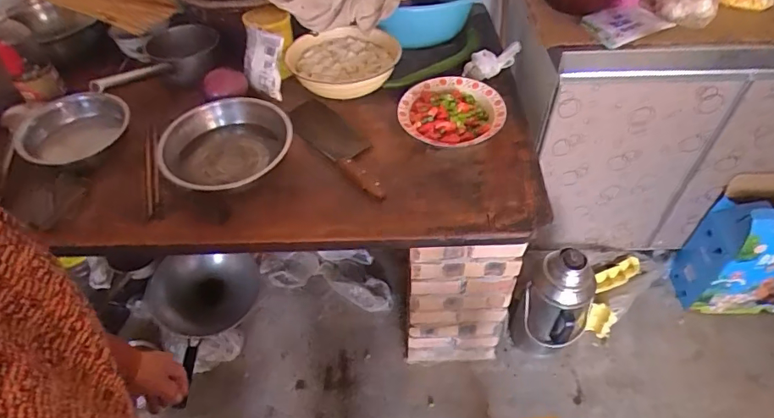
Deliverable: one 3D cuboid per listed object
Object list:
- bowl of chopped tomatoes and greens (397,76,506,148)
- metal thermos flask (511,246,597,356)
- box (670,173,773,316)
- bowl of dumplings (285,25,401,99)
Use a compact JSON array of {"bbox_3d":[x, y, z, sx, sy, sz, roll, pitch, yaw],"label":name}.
[{"bbox_3d":[0.132,-0.207,0.990,0.207,0.046,0.192,-1,48,1],"label":"bowl of chopped tomatoes and greens"},{"bbox_3d":[0.411,0.255,1.225,0.175,0.368,0.134,20,52,22],"label":"metal thermos flask"},{"bbox_3d":[1.008,0.104,1.300,0.329,0.400,0.163,-3,47,2],"label":"box"},{"bbox_3d":[-0.098,-0.331,1.090,0.240,0.058,0.231,-1,48,1],"label":"bowl of dumplings"}]

